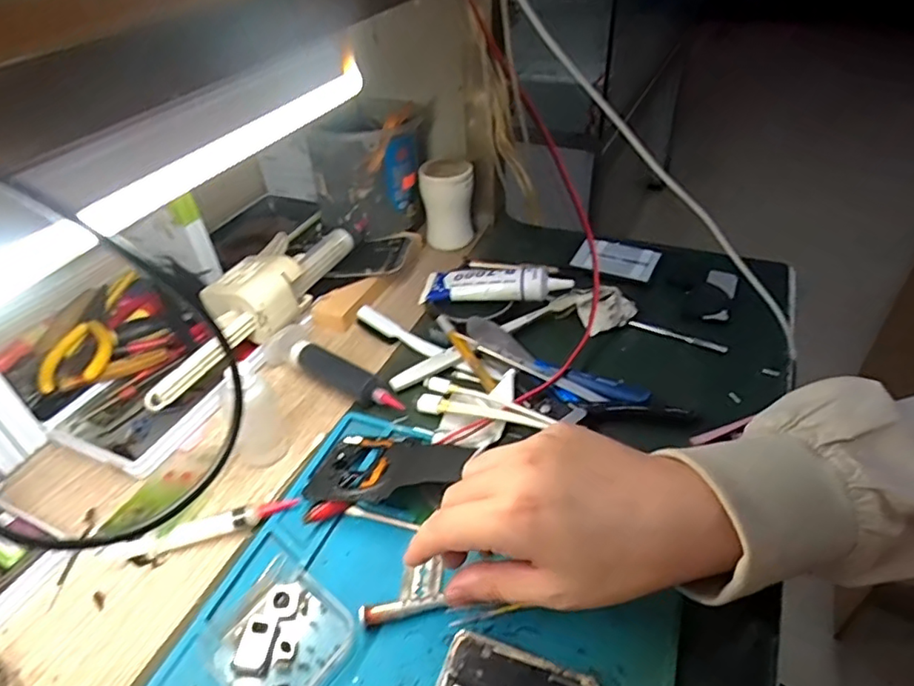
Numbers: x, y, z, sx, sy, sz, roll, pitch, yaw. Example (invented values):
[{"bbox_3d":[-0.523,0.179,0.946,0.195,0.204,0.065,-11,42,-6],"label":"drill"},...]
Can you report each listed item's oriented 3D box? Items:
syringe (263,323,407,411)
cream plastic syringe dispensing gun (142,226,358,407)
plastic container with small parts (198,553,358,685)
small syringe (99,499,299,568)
[{"bbox_3d":[-0.100,0.024,0.464,0.138,0.023,0.033,27,49,31],"label":"syringe"},{"bbox_3d":[-0.180,-0.033,0.495,0.072,0.053,0.224,13,43,19],"label":"cream plastic syringe dispensing gun"},{"bbox_3d":[-0.097,0.157,0.313,0.076,0.014,0.064,27,49,32],"label":"plastic container with small parts"},{"bbox_3d":[-0.162,0.119,0.366,0.120,0.015,0.018,-11,41,-8],"label":"small syringe"}]

